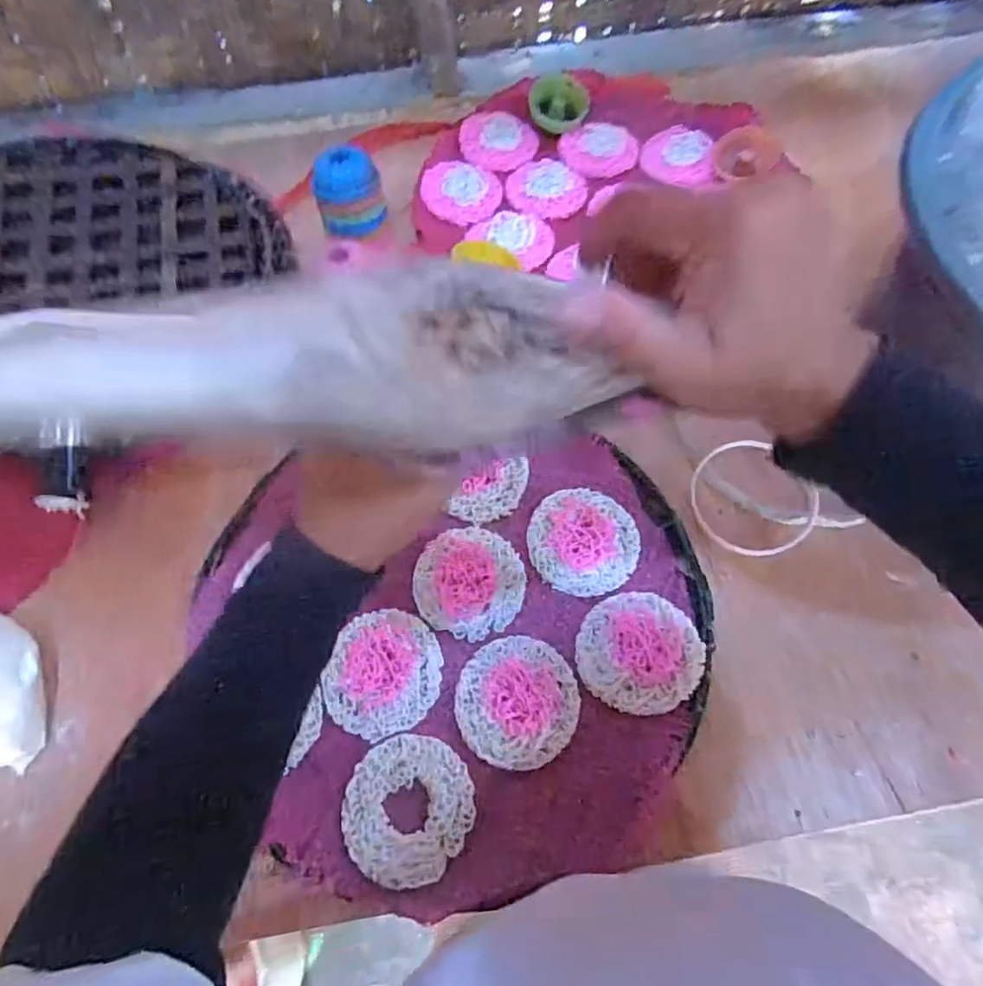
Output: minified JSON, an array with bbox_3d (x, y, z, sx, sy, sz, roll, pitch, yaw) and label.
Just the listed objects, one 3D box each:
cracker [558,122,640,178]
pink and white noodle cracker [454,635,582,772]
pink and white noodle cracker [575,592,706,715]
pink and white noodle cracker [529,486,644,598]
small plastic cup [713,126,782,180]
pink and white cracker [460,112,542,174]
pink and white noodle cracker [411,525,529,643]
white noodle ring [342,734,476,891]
[{"bbox_3d":[0.111,-0.358,0.652,0.080,0.007,0.071,0,64,3],"label":"cracker"},{"bbox_3d":[0.017,0.135,0.410,0.077,0.004,0.080,-1,64,2],"label":"pink and white noodle cracker"},{"bbox_3d":[0.099,0.106,0.422,0.080,0.014,0.077,-1,64,2],"label":"pink and white noodle cracker"},{"bbox_3d":[0.067,0.034,0.459,0.076,0.007,0.081,-1,64,2],"label":"pink and white noodle cracker"},{"bbox_3d":[0.255,-0.341,0.626,0.057,0.020,0.061,26,68,15],"label":"small plastic cup"},{"bbox_3d":[0.007,-0.372,0.658,0.077,0.006,0.084,-30,66,-11],"label":"pink and white cracker"},{"bbox_3d":[-0.016,0.061,0.446,0.077,0.004,0.076,-1,64,2],"label":"pink and white noodle cracker"},{"bbox_3d":[-0.051,0.190,0.383,0.077,0.006,0.078,-1,64,2],"label":"white noodle ring"}]

